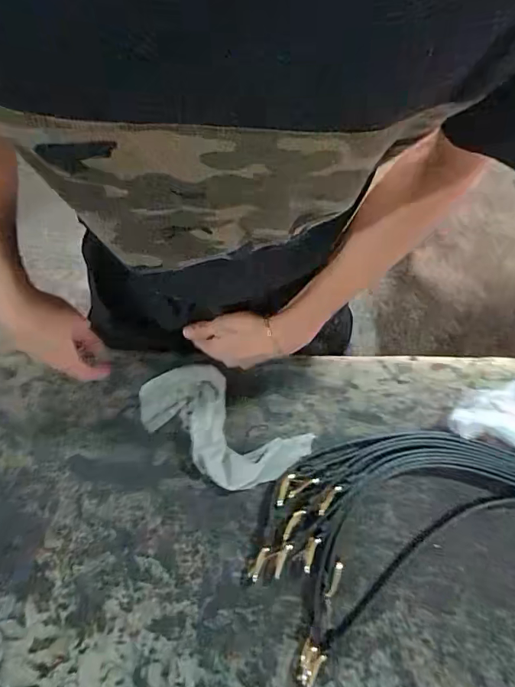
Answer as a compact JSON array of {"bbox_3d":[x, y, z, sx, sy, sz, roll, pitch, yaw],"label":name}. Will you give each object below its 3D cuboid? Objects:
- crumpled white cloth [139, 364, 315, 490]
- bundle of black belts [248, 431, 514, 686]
[{"bbox_3d":[-0.048,0.104,0.547,0.220,0.049,0.113,34,78,6],"label":"crumpled white cloth"},{"bbox_3d":[0.308,0.328,0.504,0.643,0.043,0.415,26,77,5],"label":"bundle of black belts"}]

